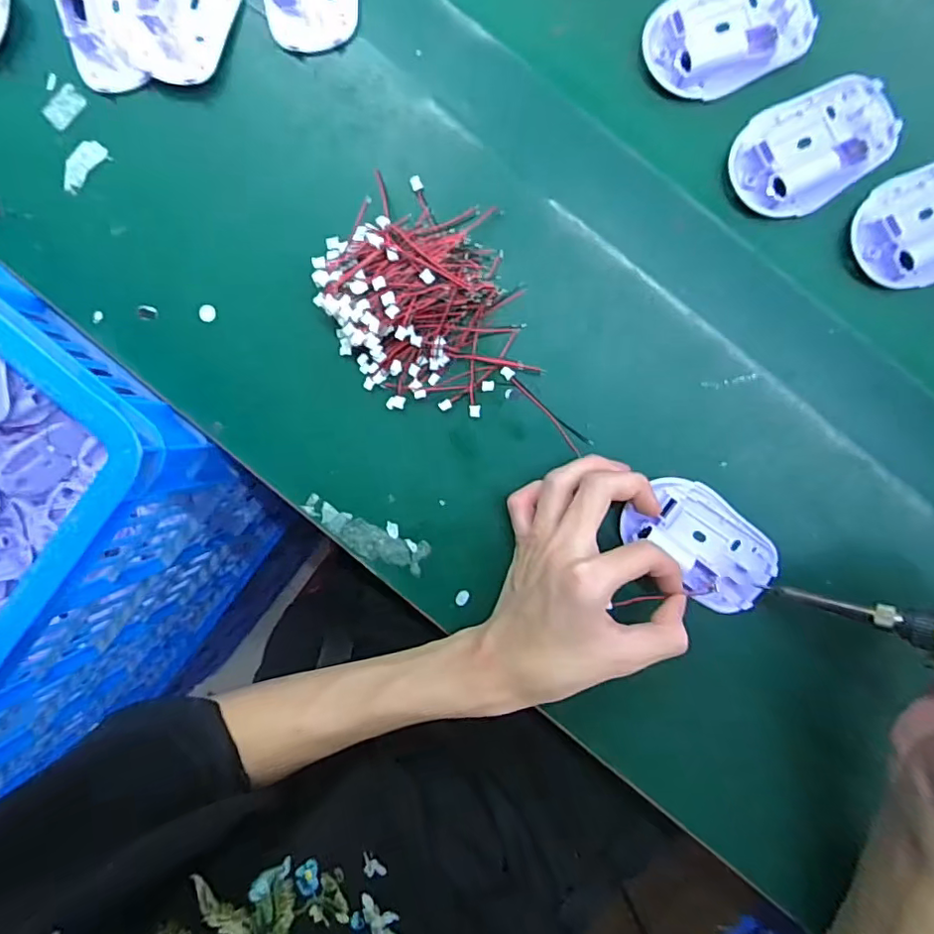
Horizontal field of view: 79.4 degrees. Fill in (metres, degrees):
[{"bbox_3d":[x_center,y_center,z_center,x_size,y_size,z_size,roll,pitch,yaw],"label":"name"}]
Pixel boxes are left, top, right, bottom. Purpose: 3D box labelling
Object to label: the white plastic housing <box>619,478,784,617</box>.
[{"bbox_3d":[0.142,0.047,0.338,0.091,0.015,0.055,41,98,-1],"label":"white plastic housing"}]

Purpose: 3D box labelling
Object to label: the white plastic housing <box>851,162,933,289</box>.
[{"bbox_3d":[0.270,-0.143,0.324,0.088,0.021,0.061,-29,92,5],"label":"white plastic housing"}]

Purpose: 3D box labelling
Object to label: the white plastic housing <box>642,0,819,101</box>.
[{"bbox_3d":[0.151,-0.252,0.324,0.092,0.016,0.063,-17,93,5],"label":"white plastic housing"}]

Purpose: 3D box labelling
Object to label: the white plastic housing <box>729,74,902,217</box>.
[{"bbox_3d":[0.200,-0.187,0.326,0.090,0.017,0.062,-32,92,6],"label":"white plastic housing"}]

